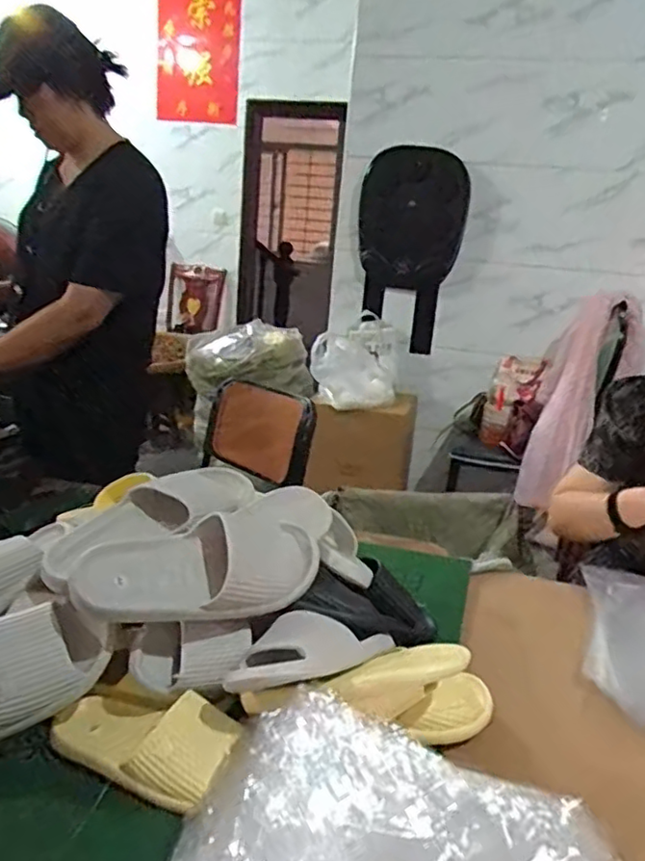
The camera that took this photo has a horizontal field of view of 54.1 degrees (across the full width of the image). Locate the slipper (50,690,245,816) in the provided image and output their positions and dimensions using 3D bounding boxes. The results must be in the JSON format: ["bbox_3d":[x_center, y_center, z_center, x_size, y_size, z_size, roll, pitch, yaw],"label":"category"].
[{"bbox_3d":[-0.193,0.326,0.680,0.210,0.063,0.100,13,19,24],"label":"slipper"}]

